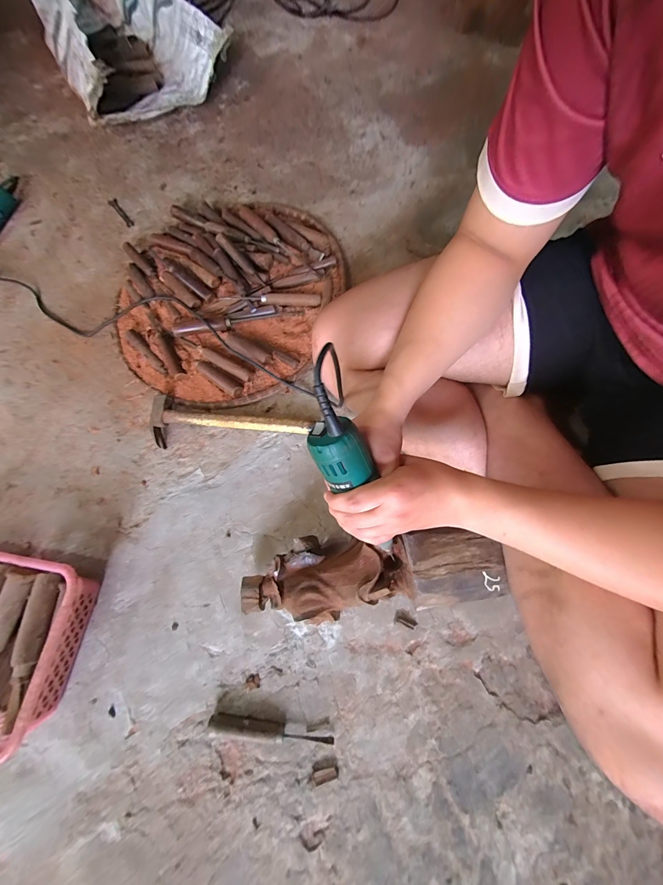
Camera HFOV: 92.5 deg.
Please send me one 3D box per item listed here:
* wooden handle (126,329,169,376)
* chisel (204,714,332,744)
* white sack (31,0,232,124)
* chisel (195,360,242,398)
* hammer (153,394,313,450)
[{"bbox_3d":[-0.376,-0.185,0.644,0.024,0.019,0.124,-43,77,-10],"label":"wooden handle"},{"bbox_3d":[-0.086,0.401,0.442,0.171,0.021,0.019,4,72,8],"label":"chisel"},{"bbox_3d":[-0.568,-1.054,0.847,0.375,0.180,0.603,-40,72,-7],"label":"white sack"},{"bbox_3d":[-0.221,-0.126,0.612,0.116,0.017,0.026,34,77,11],"label":"chisel"},{"bbox_3d":[-0.185,-0.026,0.579,0.292,0.031,0.083,6,74,4],"label":"hammer"}]

